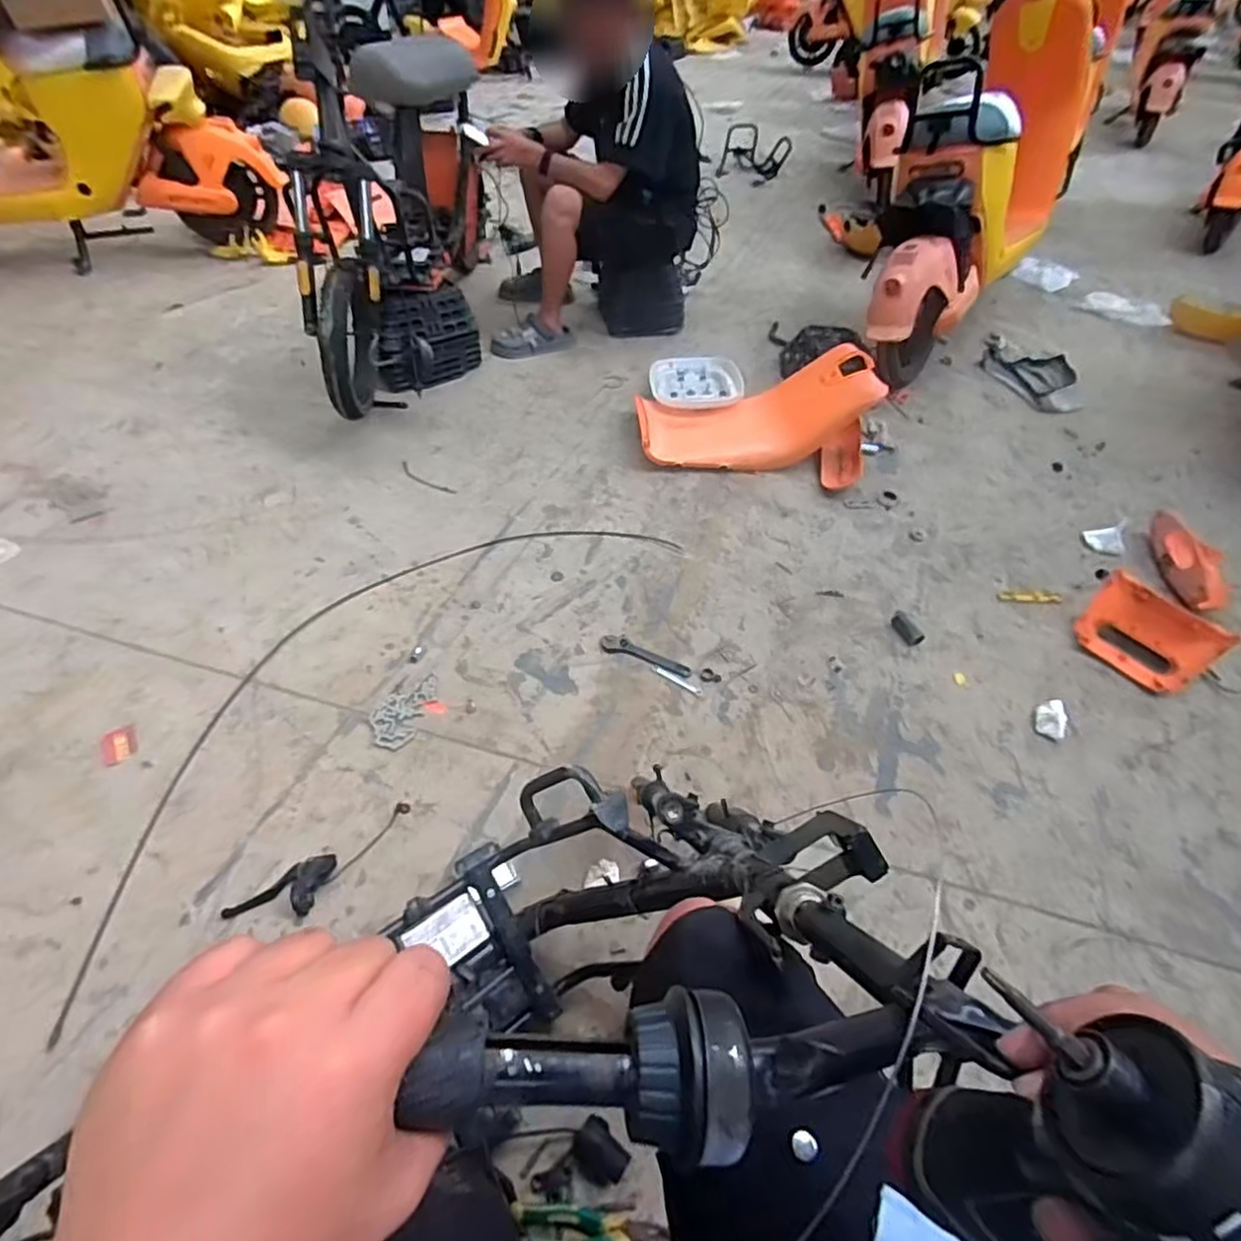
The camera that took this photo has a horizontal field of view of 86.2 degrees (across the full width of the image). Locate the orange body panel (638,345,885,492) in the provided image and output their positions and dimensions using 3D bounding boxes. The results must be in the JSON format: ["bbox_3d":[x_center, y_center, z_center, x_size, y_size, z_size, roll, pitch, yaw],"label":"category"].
[{"bbox_3d":[0.358,-0.560,1.775,0.613,0.224,0.300,5,50,0],"label":"orange body panel"}]

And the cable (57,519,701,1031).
[{"bbox_3d":[-0.469,0.079,1.327,0.431,0.015,1.350,35,56,24],"label":"cable"}]

